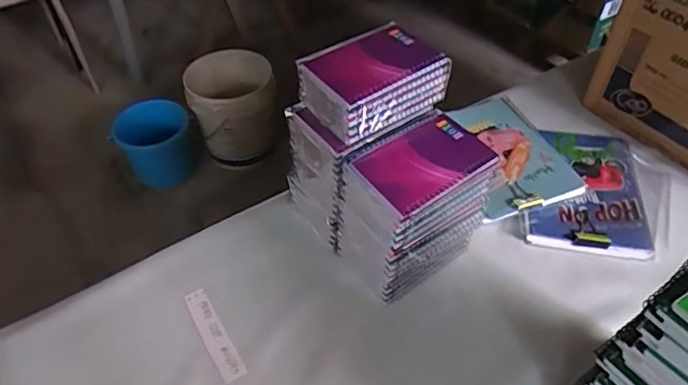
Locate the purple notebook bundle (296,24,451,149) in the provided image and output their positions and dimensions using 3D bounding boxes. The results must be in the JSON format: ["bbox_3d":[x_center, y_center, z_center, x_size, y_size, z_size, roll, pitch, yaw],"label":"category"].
[{"bbox_3d":[0.032,-0.121,0.571,0.134,0.064,0.086,-28,53,-25],"label":"purple notebook bundle"}]

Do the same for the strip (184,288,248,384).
[{"bbox_3d":[-0.142,0.154,0.591,0.025,0.004,0.122,-20,48,-26],"label":"strip"}]

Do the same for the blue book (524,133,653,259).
[{"bbox_3d":[0.328,-0.012,0.738,0.147,0.011,0.230,11,47,9],"label":"blue book"}]

